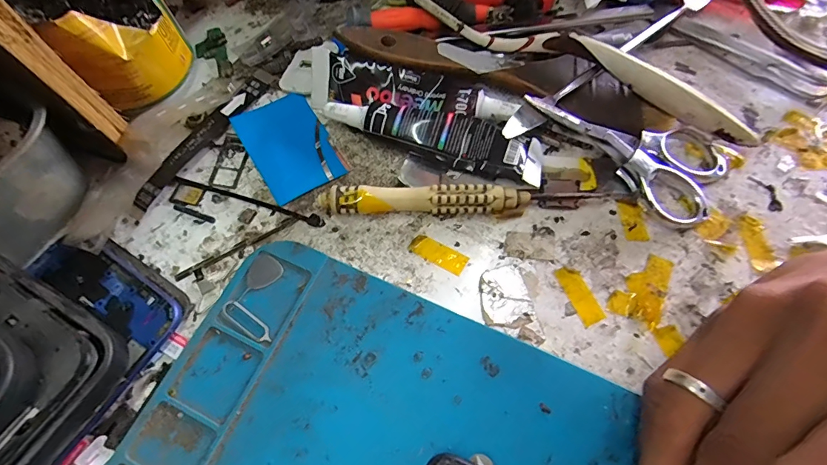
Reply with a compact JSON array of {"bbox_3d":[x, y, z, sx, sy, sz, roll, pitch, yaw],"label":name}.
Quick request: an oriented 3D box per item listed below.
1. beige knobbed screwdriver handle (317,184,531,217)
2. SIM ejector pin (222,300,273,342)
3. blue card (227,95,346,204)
[{"bbox_3d":[0.005,-0.014,0.188,0.091,0.013,0.011,-1,66,2],"label":"beige knobbed screwdriver handle"},{"bbox_3d":[-0.069,0.037,0.173,0.027,0.004,0.008,34,70,15],"label":"SIM ejector pin"},{"bbox_3d":[-0.063,-0.046,0.209,0.038,0.004,0.058,-31,68,-11],"label":"blue card"}]

